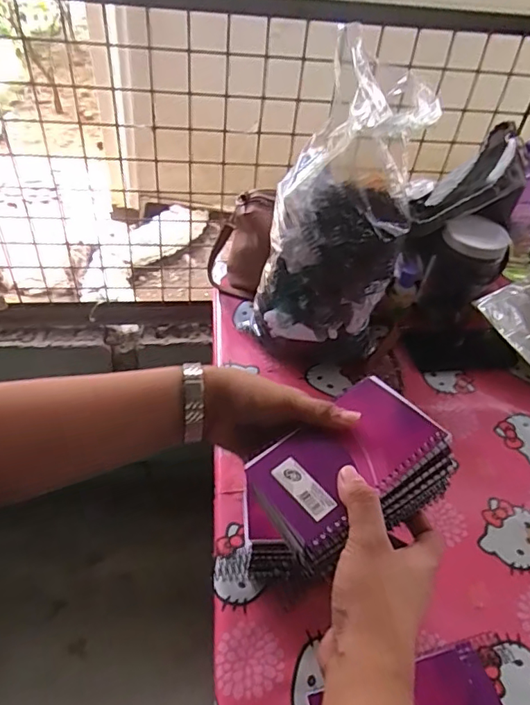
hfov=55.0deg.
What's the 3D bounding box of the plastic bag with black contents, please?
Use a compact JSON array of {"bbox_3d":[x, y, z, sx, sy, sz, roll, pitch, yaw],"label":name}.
[{"bbox_3d":[0.096,-0.184,0.665,0.174,0.327,0.182,13,46,6],"label":"plastic bag with black contents"}]

